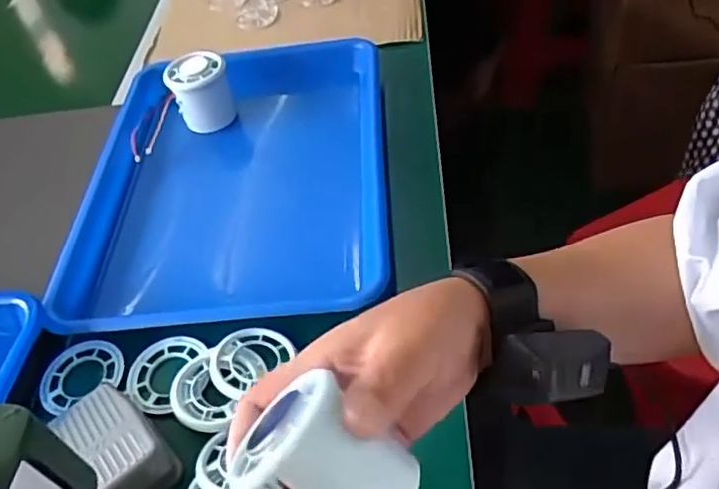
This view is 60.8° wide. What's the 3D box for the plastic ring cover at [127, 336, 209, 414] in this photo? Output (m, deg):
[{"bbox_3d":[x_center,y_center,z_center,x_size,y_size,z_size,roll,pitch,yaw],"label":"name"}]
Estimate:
[{"bbox_3d":[-0.129,0.084,0.407,0.052,0.013,0.056,2,49,11],"label":"plastic ring cover"}]

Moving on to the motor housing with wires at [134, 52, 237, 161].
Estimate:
[{"bbox_3d":[-0.166,-0.124,0.567,0.113,0.072,0.052,-30,52,-22],"label":"motor housing with wires"}]

